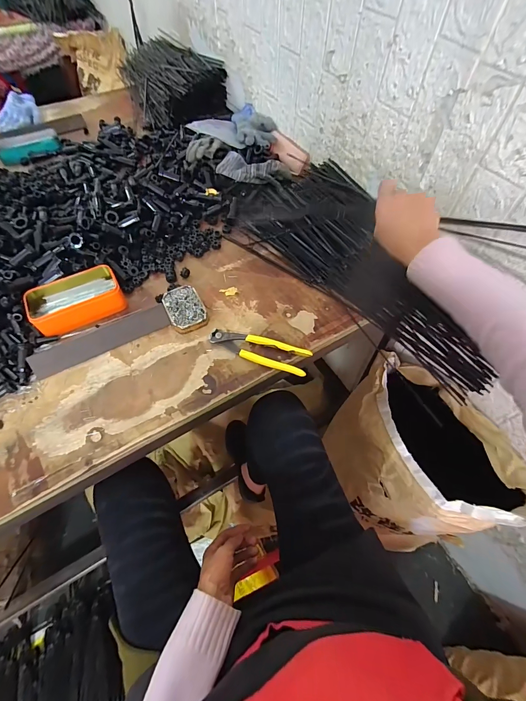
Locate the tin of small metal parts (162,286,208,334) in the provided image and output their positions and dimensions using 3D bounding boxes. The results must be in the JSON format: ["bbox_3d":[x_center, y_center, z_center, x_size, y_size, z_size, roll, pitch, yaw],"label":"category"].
[{"bbox_3d":[-0.135,-0.071,0.555,0.060,0.019,0.086,-22,63,-12],"label":"tin of small metal parts"}]

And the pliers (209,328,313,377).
[{"bbox_3d":[-0.006,-0.003,0.520,0.165,0.015,0.045,18,62,10],"label":"pliers"}]

